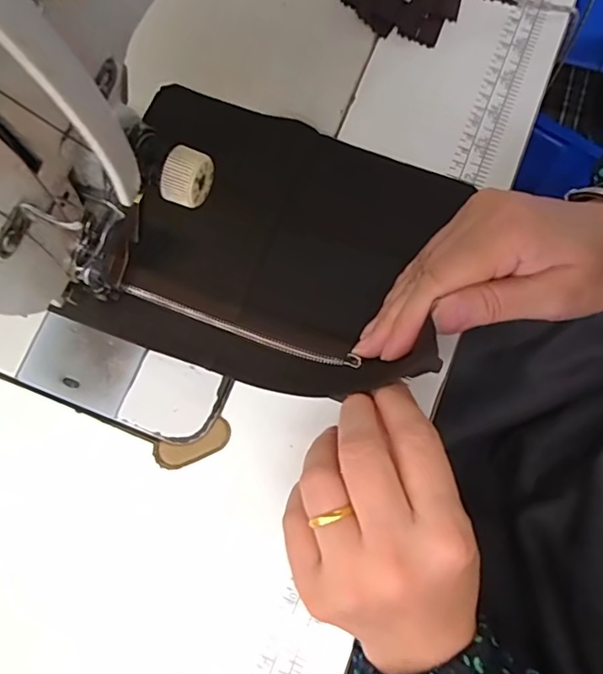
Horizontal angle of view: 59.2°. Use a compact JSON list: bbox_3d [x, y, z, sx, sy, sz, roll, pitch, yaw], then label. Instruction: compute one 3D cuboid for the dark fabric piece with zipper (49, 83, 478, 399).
[{"bbox_3d":[-0.018,-0.058,0.293,0.194,0.066,0.161,20,78,5],"label":"dark fabric piece with zipper"}]

